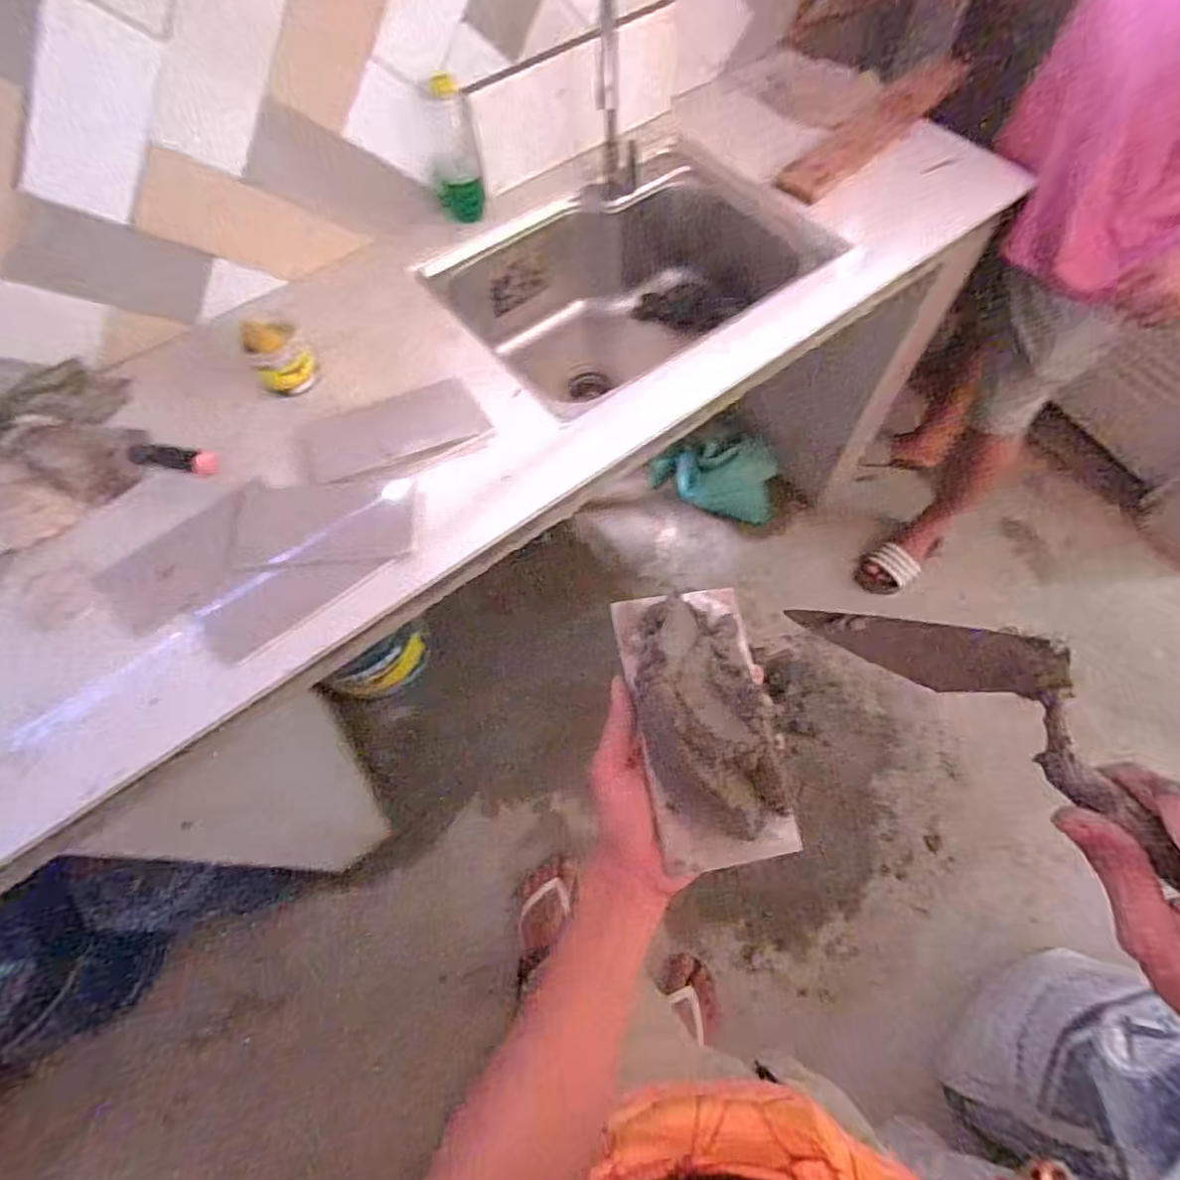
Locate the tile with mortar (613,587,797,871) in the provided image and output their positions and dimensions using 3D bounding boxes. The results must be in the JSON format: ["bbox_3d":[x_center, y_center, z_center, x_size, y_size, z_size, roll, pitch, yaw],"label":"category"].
[{"bbox_3d":[0.086,0.090,0.430,0.098,0.070,0.196,-12,73,-4],"label":"tile with mortar"}]

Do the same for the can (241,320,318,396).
[{"bbox_3d":[-0.399,-0.298,0.780,0.073,0.083,0.063,-33,67,-14],"label":"can"}]

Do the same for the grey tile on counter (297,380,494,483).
[{"bbox_3d":[-0.245,-0.202,0.753,0.217,0.014,0.103,-21,63,-5],"label":"grey tile on counter"}]

